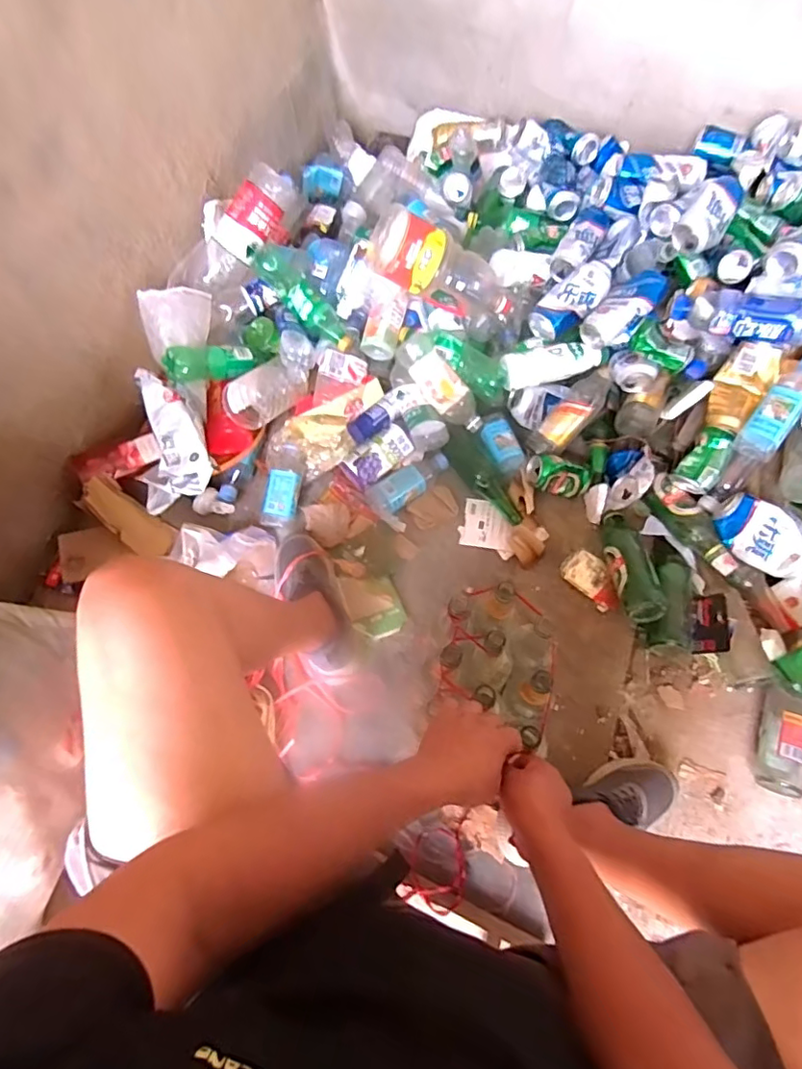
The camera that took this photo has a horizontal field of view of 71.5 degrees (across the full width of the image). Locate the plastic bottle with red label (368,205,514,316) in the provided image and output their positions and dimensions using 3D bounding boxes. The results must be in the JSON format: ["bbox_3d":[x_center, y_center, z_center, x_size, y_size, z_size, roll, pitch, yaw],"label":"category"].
[{"bbox_3d":[0.081,-0.475,1.009,0.294,0.116,0.100,16,62,-27],"label":"plastic bottle with red label"}]

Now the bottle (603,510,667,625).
[{"bbox_3d":[0.395,0.047,0.956,0.069,0.060,0.207,-3,65,1],"label":"bottle"}]

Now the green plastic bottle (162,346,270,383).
[{"bbox_3d":[-0.342,-0.314,1.025,0.182,0.052,0.064,-17,62,-35],"label":"green plastic bottle"}]

